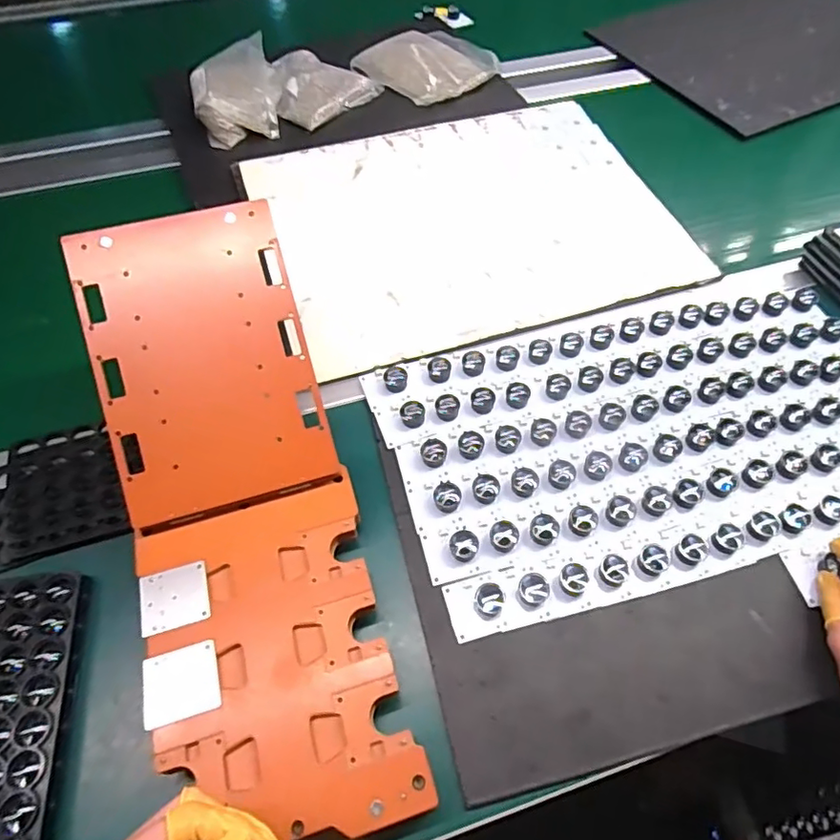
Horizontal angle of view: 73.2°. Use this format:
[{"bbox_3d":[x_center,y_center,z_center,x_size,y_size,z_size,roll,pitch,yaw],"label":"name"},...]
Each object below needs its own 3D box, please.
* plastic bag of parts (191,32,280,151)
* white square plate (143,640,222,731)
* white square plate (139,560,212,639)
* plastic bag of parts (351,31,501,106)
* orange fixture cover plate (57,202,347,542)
[{"bbox_3d":[-0.256,-0.457,0.788,0.119,0.053,0.164,-14,59,-7],"label":"plastic bag of parts"},{"bbox_3d":[-0.162,0.178,0.382,0.050,0.004,0.045,-15,59,-8],"label":"white square plate"},{"bbox_3d":[-0.179,0.129,0.413,0.046,0.008,0.044,-17,59,-9],"label":"white square plate"},{"bbox_3d":[0.005,-0.534,0.844,0.182,0.026,0.163,38,66,22],"label":"plastic bag of parts"},{"bbox_3d":[-0.169,-0.047,0.447,0.155,0.007,0.232,-15,87,-12],"label":"orange fixture cover plate"}]

